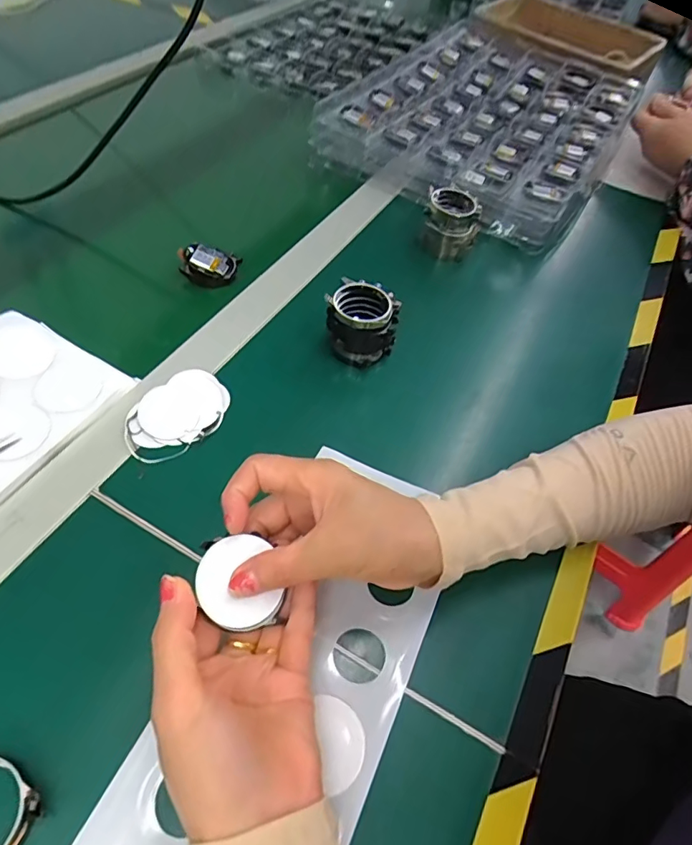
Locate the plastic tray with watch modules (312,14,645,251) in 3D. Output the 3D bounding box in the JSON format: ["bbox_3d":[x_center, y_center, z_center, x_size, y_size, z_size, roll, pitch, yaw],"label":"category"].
[{"bbox_3d":[0.196,-0.427,0.671,0.327,0.045,0.517,25,55,13],"label":"plastic tray with watch modules"}]

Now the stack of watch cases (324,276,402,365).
[{"bbox_3d":[0.013,-0.079,0.397,0.054,0.048,0.049,16,53,8],"label":"stack of watch cases"}]

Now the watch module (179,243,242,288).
[{"bbox_3d":[-0.124,-0.146,0.462,0.047,0.023,0.037,16,53,8],"label":"watch module"}]

